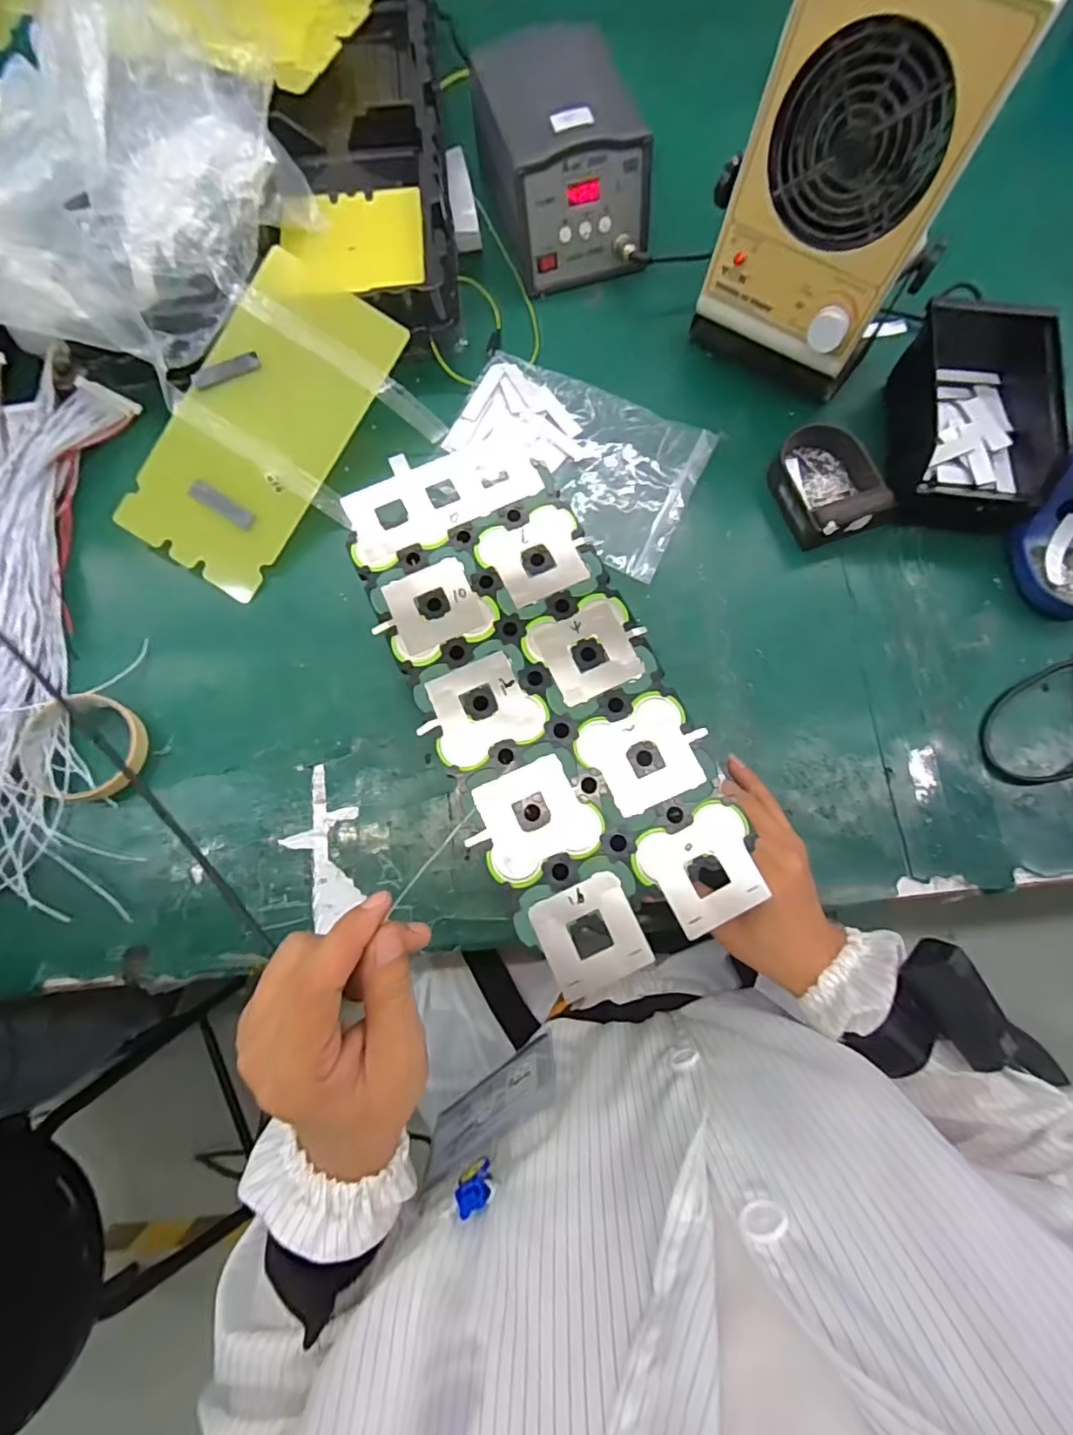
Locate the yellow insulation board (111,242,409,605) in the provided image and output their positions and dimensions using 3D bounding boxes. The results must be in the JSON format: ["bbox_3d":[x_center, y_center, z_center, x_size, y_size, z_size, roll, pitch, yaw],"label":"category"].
[{"bbox_3d":[-0.238,-0.251,0.491,0.137,0.010,0.268,33,93,-3],"label":"yellow insulation board"}]

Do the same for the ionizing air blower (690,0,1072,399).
[{"bbox_3d":[0.229,-0.387,0.432,0.150,0.248,0.110,38,80,9],"label":"ionizing air blower"}]

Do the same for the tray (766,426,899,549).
[{"bbox_3d":[0.249,-0.210,0.495,0.076,0.039,0.109,-20,77,-4],"label":"tray"}]

